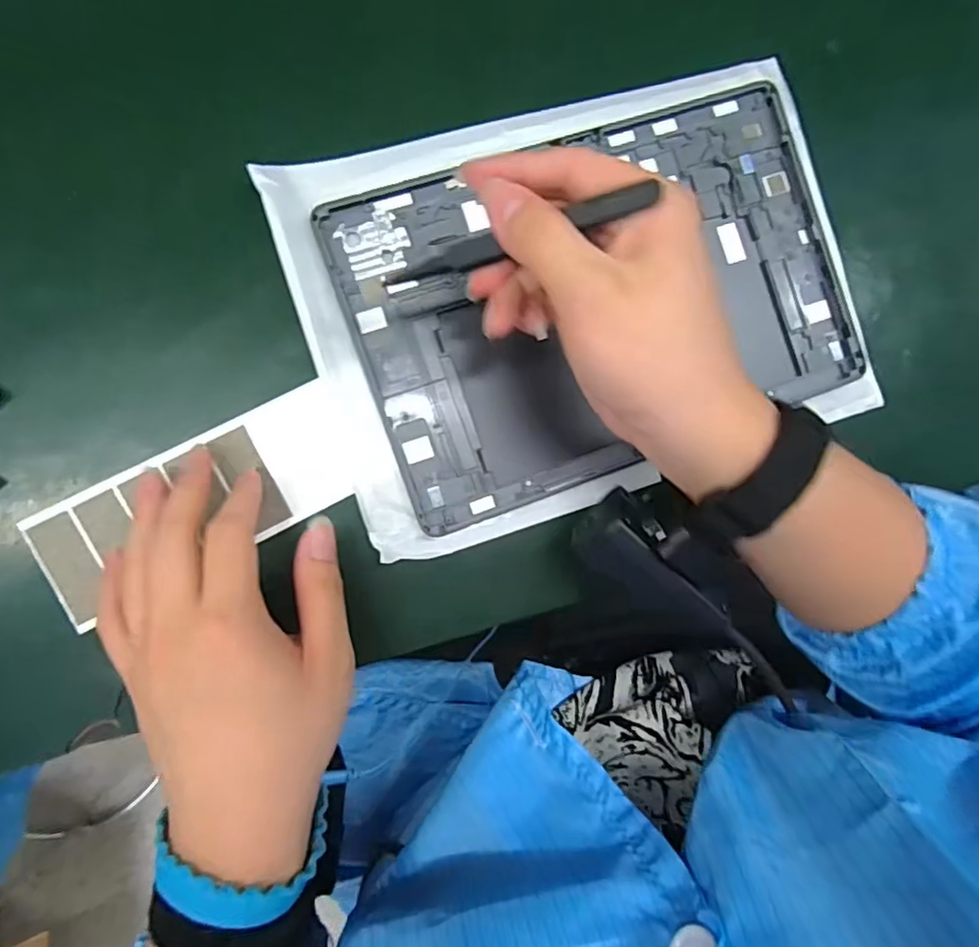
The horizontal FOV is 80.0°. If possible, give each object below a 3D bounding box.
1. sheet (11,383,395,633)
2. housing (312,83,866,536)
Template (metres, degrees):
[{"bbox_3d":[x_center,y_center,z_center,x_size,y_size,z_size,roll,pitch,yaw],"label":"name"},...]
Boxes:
[{"bbox_3d":[-0.128,0.010,0.275,0.163,0.007,0.056,-28,94,-6],"label":"sheet"},{"bbox_3d":[0.061,-0.090,0.302,0.255,0.012,0.165,-20,91,-7],"label":"housing"}]

